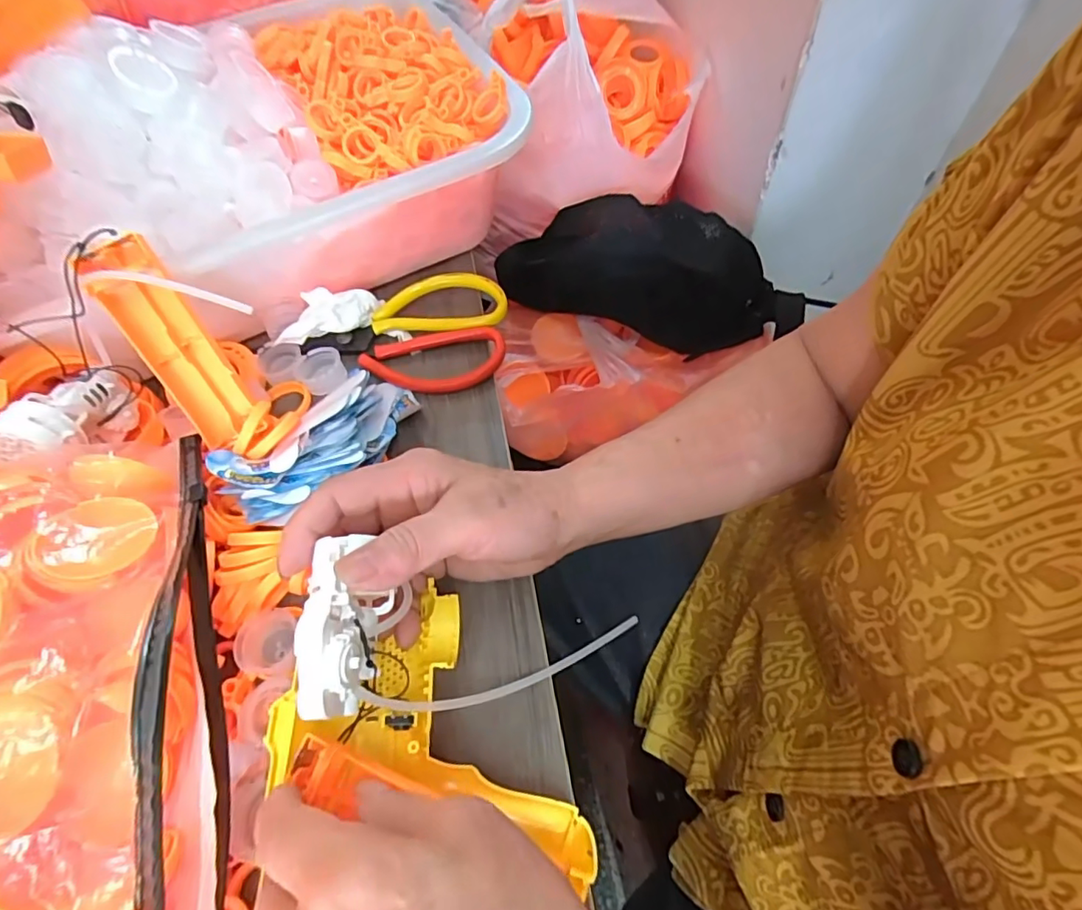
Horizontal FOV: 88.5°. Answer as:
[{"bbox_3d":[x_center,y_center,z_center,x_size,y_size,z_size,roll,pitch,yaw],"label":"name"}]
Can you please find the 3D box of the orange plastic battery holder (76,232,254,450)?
[{"bbox_3d":[-0.188,-0.054,0.285,0.034,0.107,0.020,-27,28,-12],"label":"orange plastic battery holder"}]

